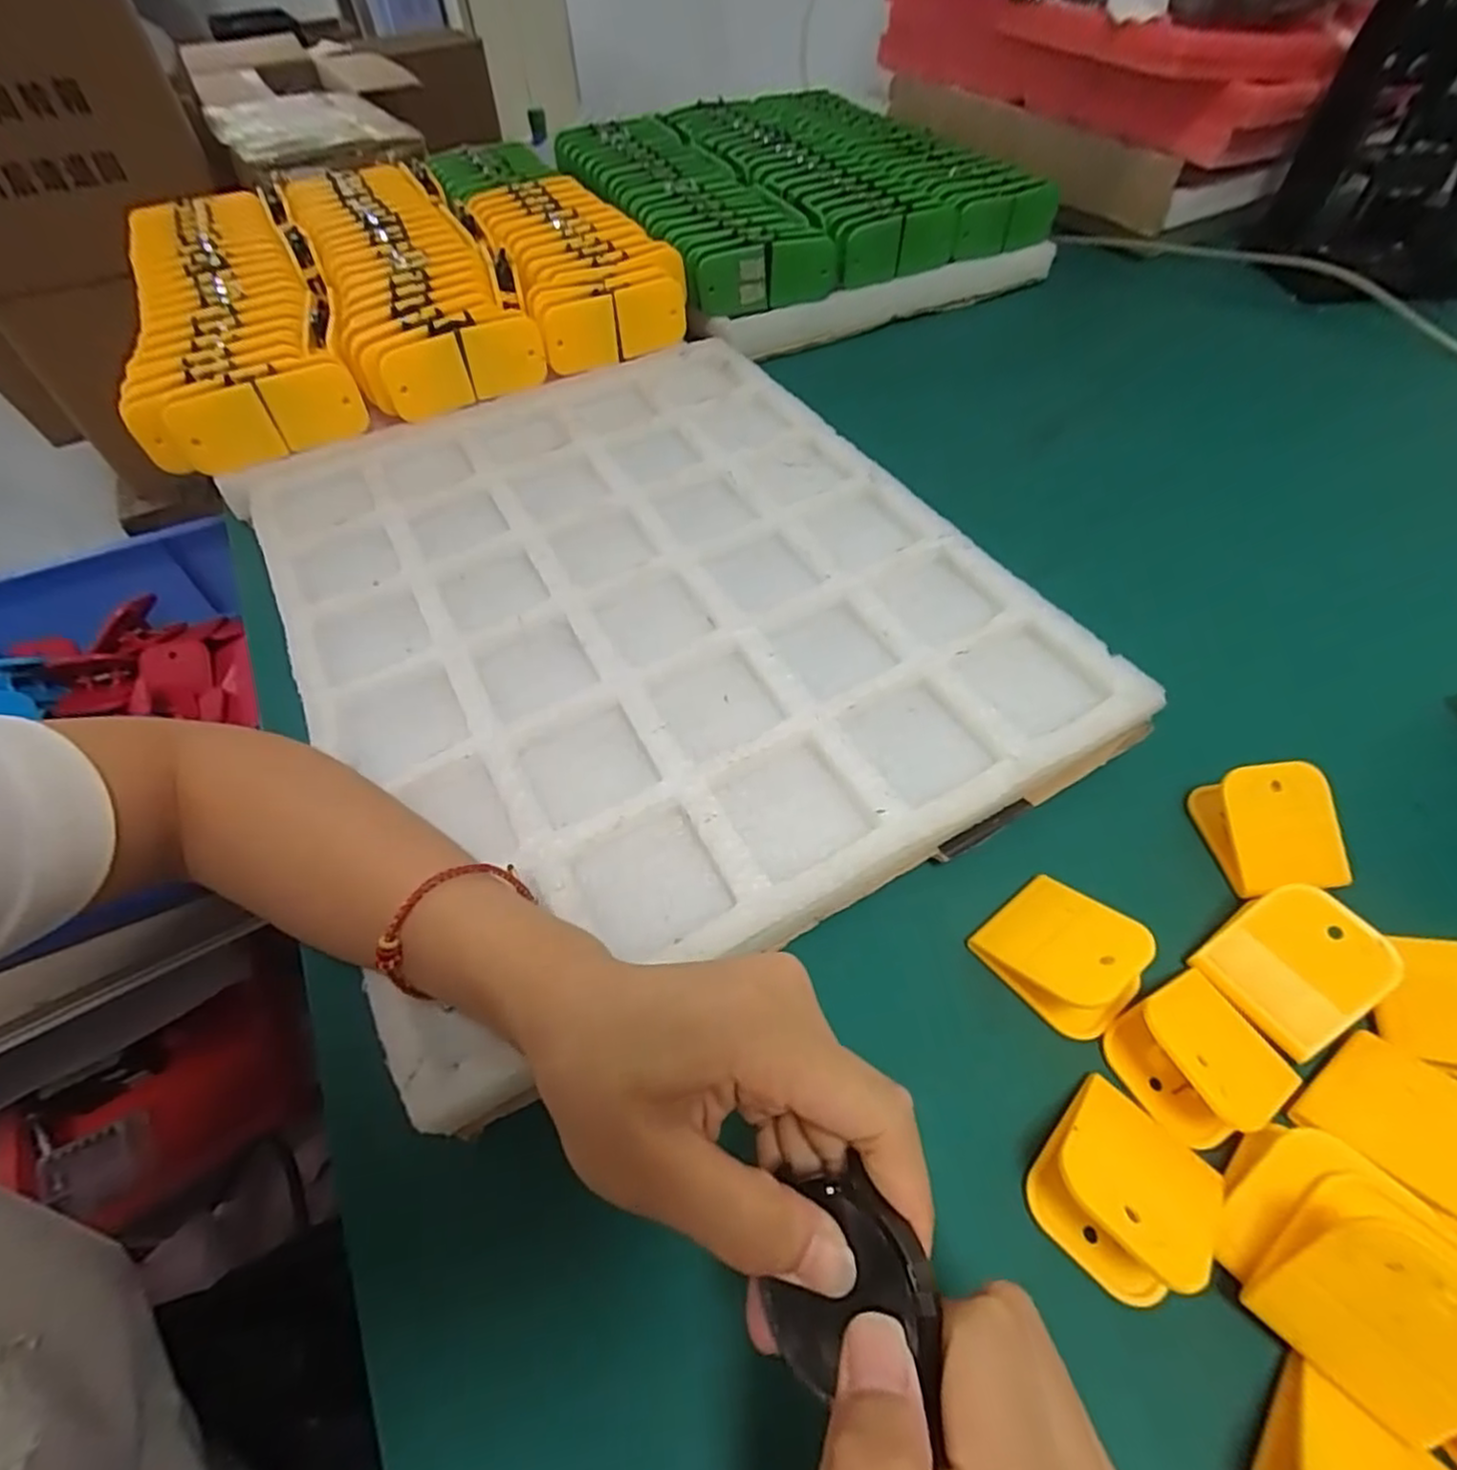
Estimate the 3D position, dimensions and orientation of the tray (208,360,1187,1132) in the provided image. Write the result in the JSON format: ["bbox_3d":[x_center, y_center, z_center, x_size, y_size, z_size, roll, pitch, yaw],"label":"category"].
[{"bbox_3d":[-0.053,-0.084,0.387,0.350,0.026,0.422,-25,56,-16],"label":"tray"}]

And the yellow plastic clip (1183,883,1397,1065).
[{"bbox_3d":[0.219,0.087,0.265,0.052,0.021,0.046,-32,58,-20],"label":"yellow plastic clip"}]

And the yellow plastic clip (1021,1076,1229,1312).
[{"bbox_3d":[0.133,0.149,0.227,0.048,0.027,0.052,37,62,26],"label":"yellow plastic clip"}]

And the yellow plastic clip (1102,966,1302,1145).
[{"bbox_3d":[0.173,0.114,0.247,0.053,0.024,0.047,-22,55,-14],"label":"yellow plastic clip"}]

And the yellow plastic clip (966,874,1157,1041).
[{"bbox_3d":[0.134,0.087,0.275,0.049,0.027,0.055,-33,58,-21],"label":"yellow plastic clip"}]

